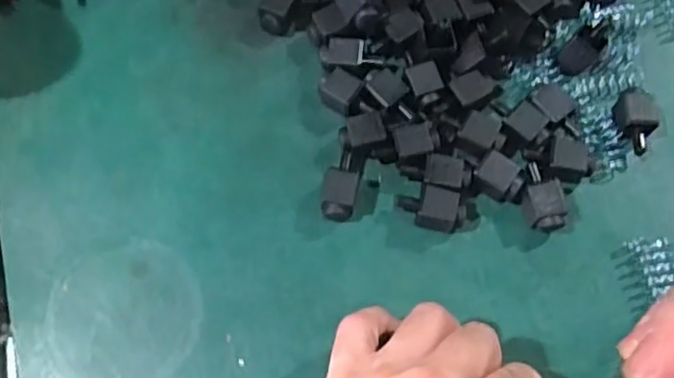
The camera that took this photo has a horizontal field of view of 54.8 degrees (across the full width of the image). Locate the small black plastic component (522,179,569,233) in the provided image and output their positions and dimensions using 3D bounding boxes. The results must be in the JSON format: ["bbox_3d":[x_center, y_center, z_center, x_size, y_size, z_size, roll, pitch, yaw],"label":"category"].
[{"bbox_3d":[0.111,0.011,0.351,0.020,0.020,0.024,-11,70,-3],"label":"small black plastic component"}]

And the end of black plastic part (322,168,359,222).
[{"bbox_3d":[0.001,0.004,0.359,0.018,0.016,0.028,7,70,4],"label":"end of black plastic part"}]

